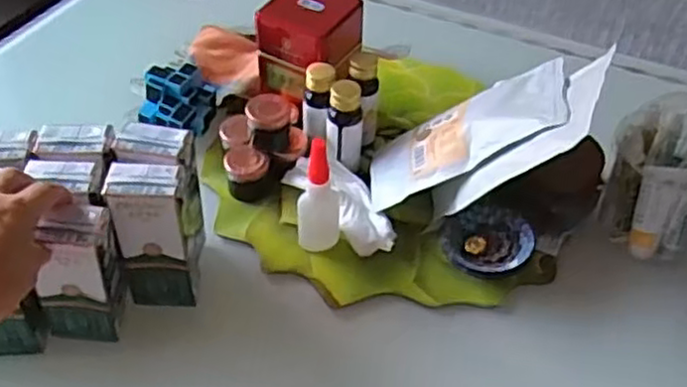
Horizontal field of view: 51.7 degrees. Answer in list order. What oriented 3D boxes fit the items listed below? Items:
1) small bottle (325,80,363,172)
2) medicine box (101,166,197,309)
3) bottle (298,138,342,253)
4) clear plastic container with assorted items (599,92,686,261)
[{"bbox_3d":[0.001,-0.064,0.686,0.035,0.085,0.036,1,45,-1],"label":"small bottle"},{"bbox_3d":[-0.151,0.034,0.577,0.058,0.125,0.050,0,45,-2],"label":"medicine box"},{"bbox_3d":[-0.021,0.002,0.626,0.037,0.115,0.040,5,45,2],"label":"bottle"},{"bbox_3d":[0.292,-0.015,0.640,0.091,0.133,0.089,1,45,-1],"label":"clear plastic container with assorted items"}]

